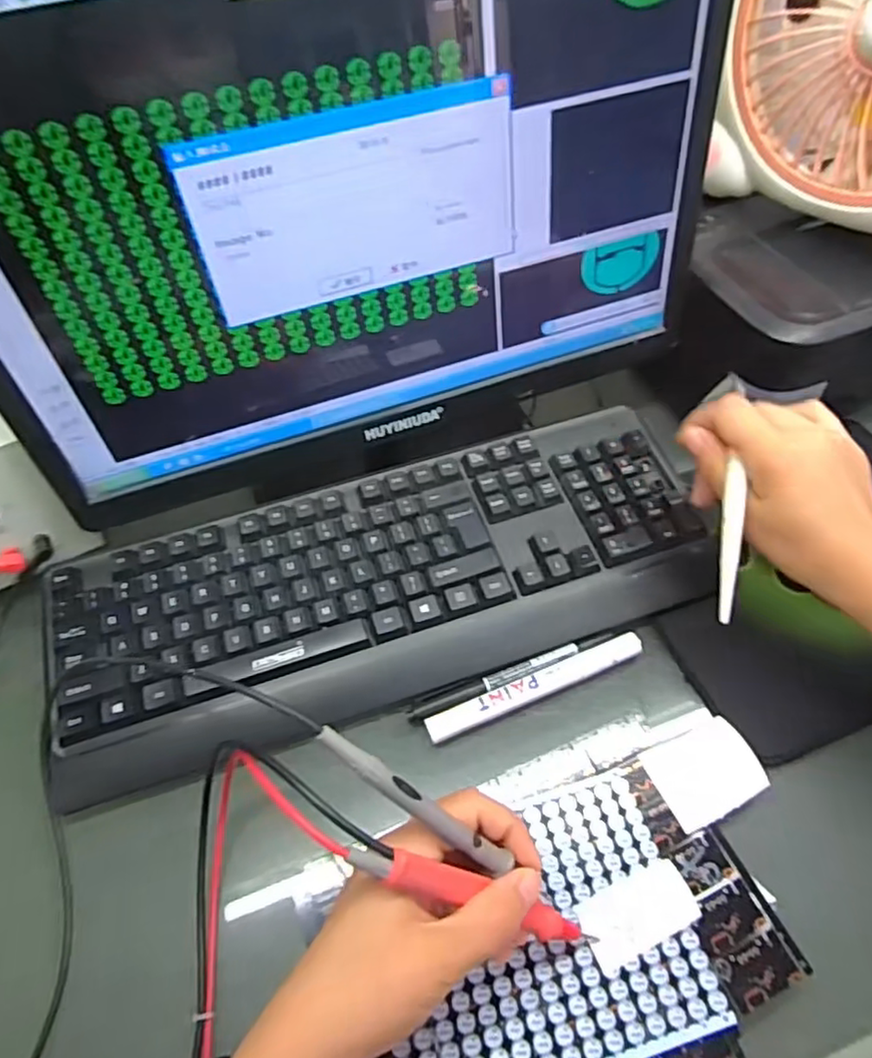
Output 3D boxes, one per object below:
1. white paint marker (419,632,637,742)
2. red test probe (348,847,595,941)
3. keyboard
[{"bbox_3d":[0.062,0.099,0.403,0.143,0.013,0.016,-20,55,-11],"label":"white paint marker"},{"bbox_3d":[0.021,0.165,0.288,0.145,0.012,0.013,32,52,-22],"label":"red test probe"},{"bbox_3d":[-0.029,0.035,0.434,0.432,0.040,0.159,-18,54,-10],"label":"keyboard"}]

